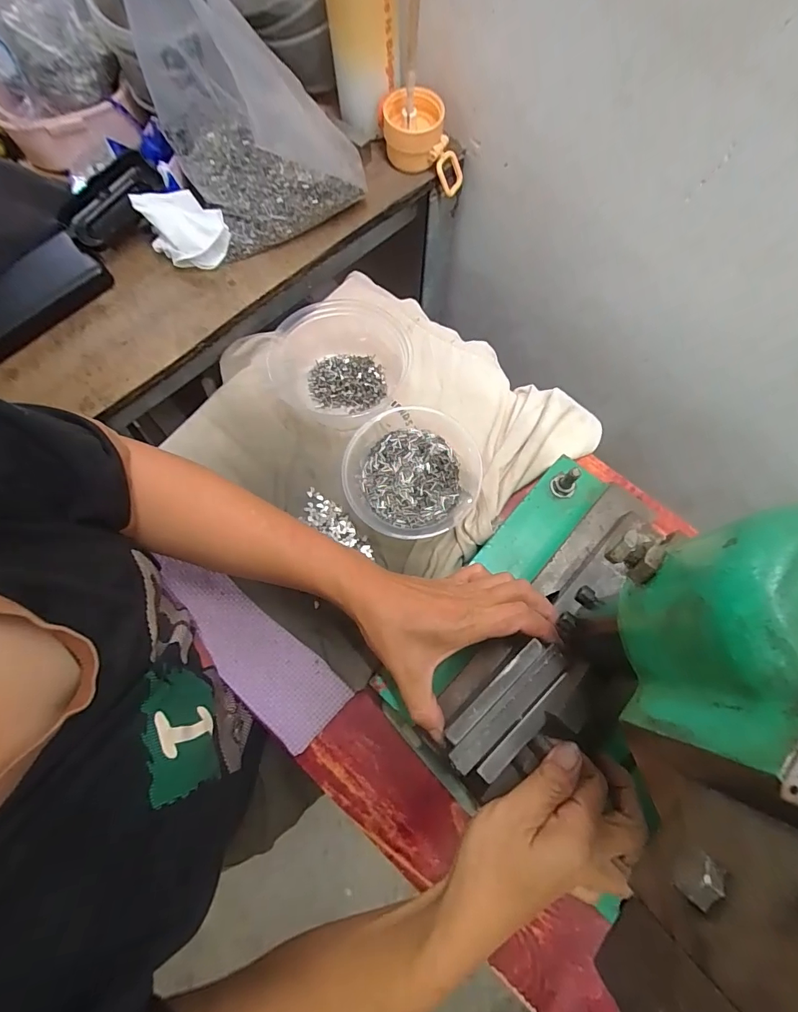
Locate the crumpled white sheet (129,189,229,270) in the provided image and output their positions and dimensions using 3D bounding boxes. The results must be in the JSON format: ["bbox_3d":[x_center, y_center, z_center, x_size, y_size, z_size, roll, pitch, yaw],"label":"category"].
[{"bbox_3d":[-0.219,-0.286,0.461,0.069,0.044,0.081,-35,76,-9],"label":"crumpled white sheet"}]

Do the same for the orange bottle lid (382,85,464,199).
[{"bbox_3d":[0.027,-0.411,0.510,0.091,0.073,0.068,-4,74,0],"label":"orange bottle lid"}]

